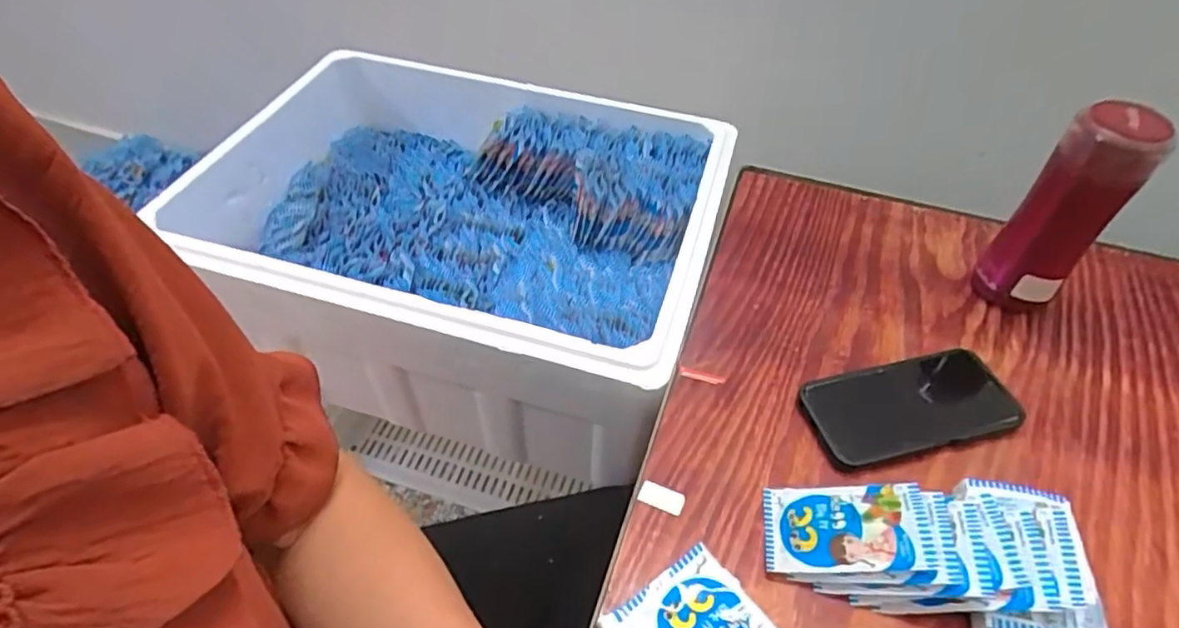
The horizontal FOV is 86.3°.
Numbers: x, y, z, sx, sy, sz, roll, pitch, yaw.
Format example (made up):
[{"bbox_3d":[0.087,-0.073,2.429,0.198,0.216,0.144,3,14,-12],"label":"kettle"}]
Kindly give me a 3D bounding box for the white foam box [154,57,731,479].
[{"bbox_3d":[-0.155,-0.096,0.769,0.574,0.190,0.416,14,49,12],"label":"white foam box"}]

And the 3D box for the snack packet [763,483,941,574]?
[{"bbox_3d":[0.174,0.145,0.431,0.103,0.008,0.063,-10,39,22],"label":"snack packet"}]

